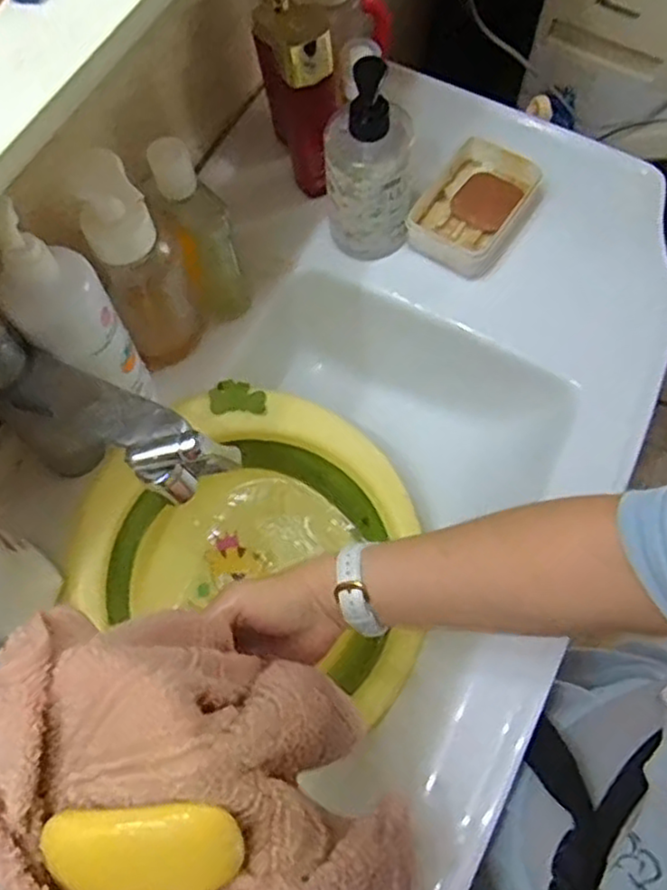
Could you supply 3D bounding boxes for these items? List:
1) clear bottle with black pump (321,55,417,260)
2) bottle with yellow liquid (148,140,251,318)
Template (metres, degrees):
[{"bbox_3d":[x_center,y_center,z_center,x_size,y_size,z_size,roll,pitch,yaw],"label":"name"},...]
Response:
[{"bbox_3d":[0.030,-0.224,0.571,0.072,0.170,0.071,1,68,0],"label":"clear bottle with black pump"},{"bbox_3d":[-0.104,-0.159,0.558,0.052,0.165,0.052,-22,70,-9],"label":"bottle with yellow liquid"}]

